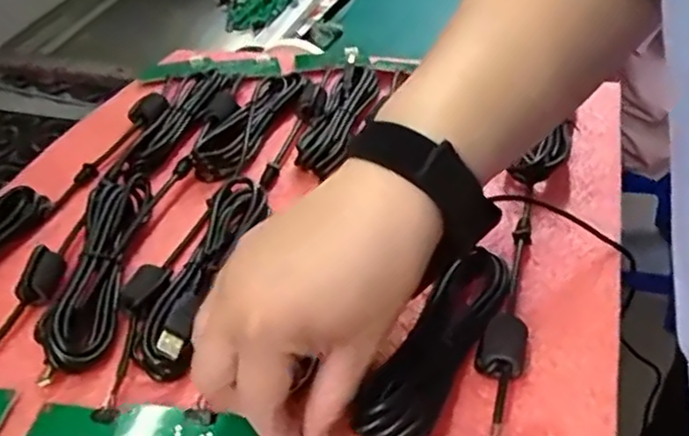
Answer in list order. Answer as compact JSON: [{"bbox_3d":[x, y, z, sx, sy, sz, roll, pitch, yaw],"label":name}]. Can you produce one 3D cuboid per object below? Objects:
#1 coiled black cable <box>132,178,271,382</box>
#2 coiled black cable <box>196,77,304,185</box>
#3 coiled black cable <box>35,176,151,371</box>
[{"bbox_3d":[-0.088,0.025,0.408,0.041,0.027,0.153,6,44,15],"label":"coiled black cable"},{"bbox_3d":[-0.077,-0.081,0.525,0.038,0.018,0.132,13,46,22],"label":"coiled black cable"},{"bbox_3d":[-0.154,0.024,0.414,0.037,0.025,0.154,-2,42,6],"label":"coiled black cable"}]

